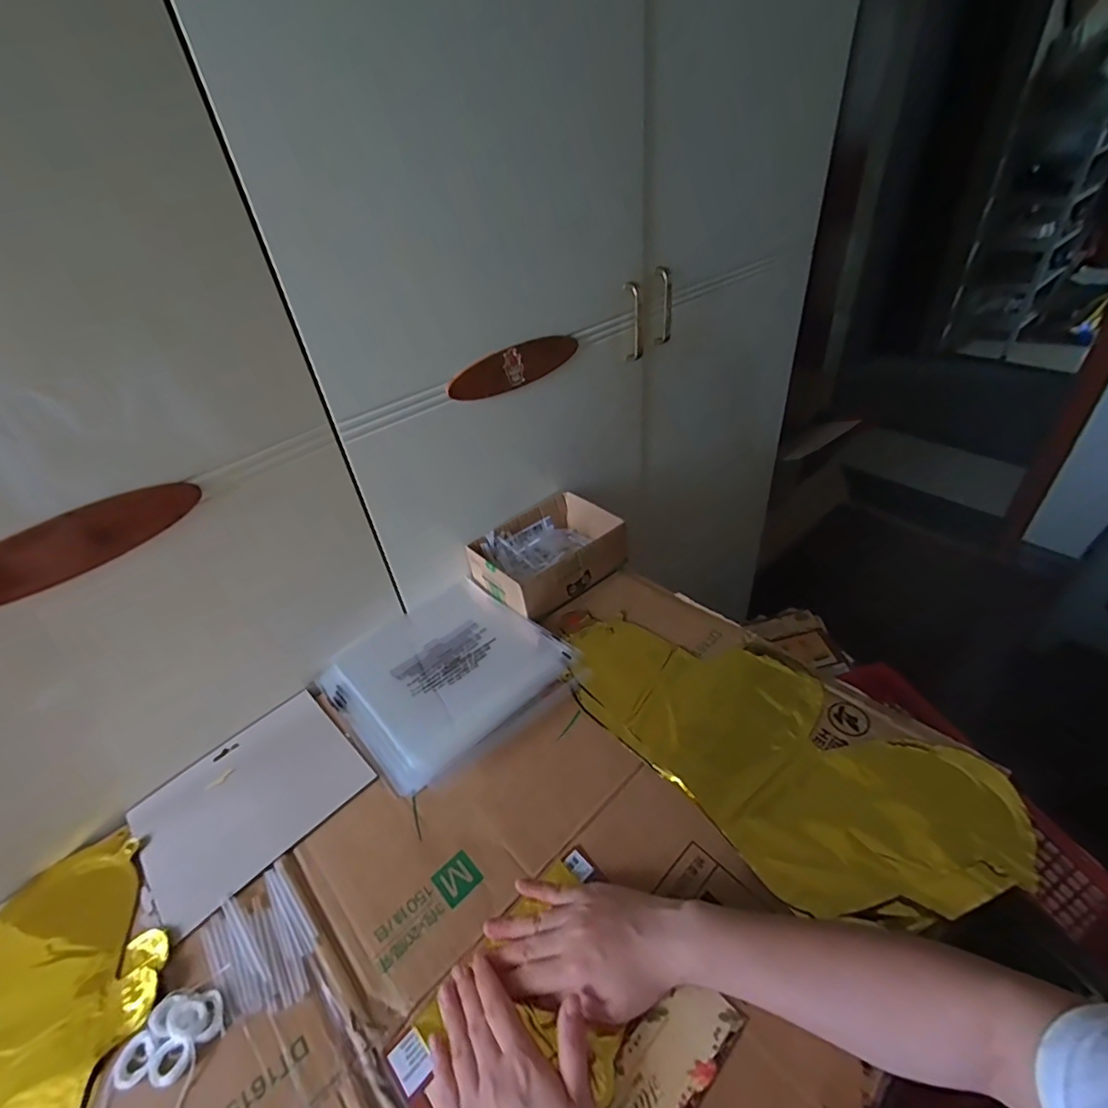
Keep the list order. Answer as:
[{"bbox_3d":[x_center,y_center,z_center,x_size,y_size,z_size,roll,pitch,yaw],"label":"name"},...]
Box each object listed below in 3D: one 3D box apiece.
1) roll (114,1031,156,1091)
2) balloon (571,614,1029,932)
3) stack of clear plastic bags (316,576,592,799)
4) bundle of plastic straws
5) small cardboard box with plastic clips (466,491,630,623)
[{"bbox_3d":[-0.296,0.356,0.375,0.027,0.005,0.028,-4,39,3],"label":"roll"},{"bbox_3d":[0.197,0.173,0.510,0.402,0.016,0.205,28,50,35],"label":"balloon"},{"bbox_3d":[-0.125,0.136,0.619,0.229,0.021,0.239,-34,46,-30],"label":"stack of clear plastic bags"},{"bbox_3d":[-0.233,0.313,0.427,0.069,0.006,0.105,-34,46,-30],"label":"bundle of plastic straws"},{"bbox_3d":[-0.007,-0.005,0.720,0.189,0.055,0.141,-30,44,-26],"label":"small cardboard box with plastic clips"}]

